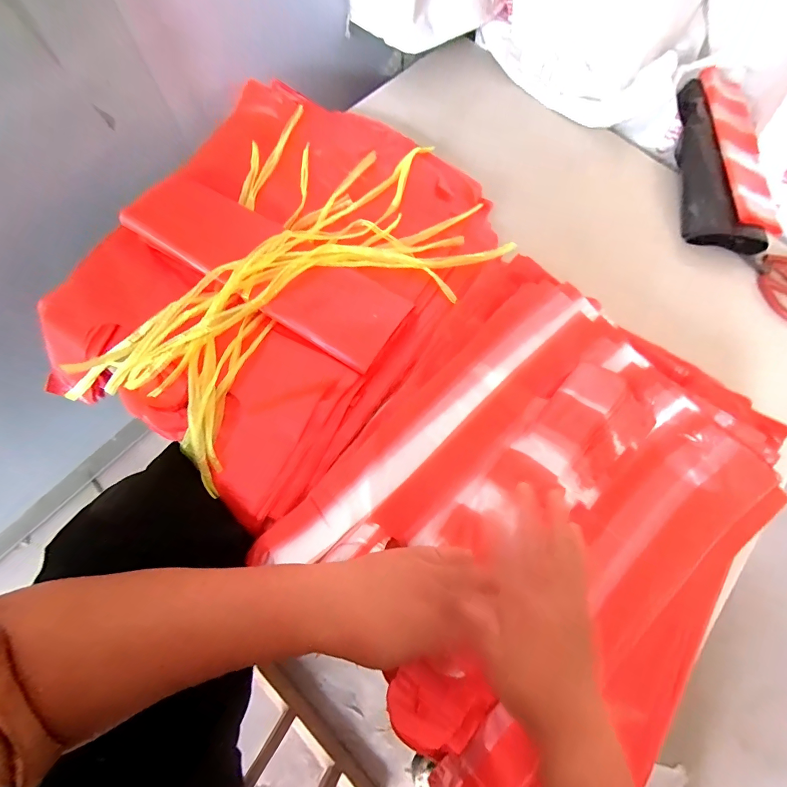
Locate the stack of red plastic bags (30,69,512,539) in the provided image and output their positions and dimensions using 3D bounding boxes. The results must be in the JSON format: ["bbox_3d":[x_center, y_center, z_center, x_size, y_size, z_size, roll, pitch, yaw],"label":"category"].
[{"bbox_3d":[-0.129,-0.155,0.475,0.425,0.083,0.510,32,73,8],"label":"stack of red plastic bags"}]

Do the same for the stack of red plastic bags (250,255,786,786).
[{"bbox_3d":[0.148,0.115,0.372,0.399,0.060,0.454,39,75,10],"label":"stack of red plastic bags"}]

